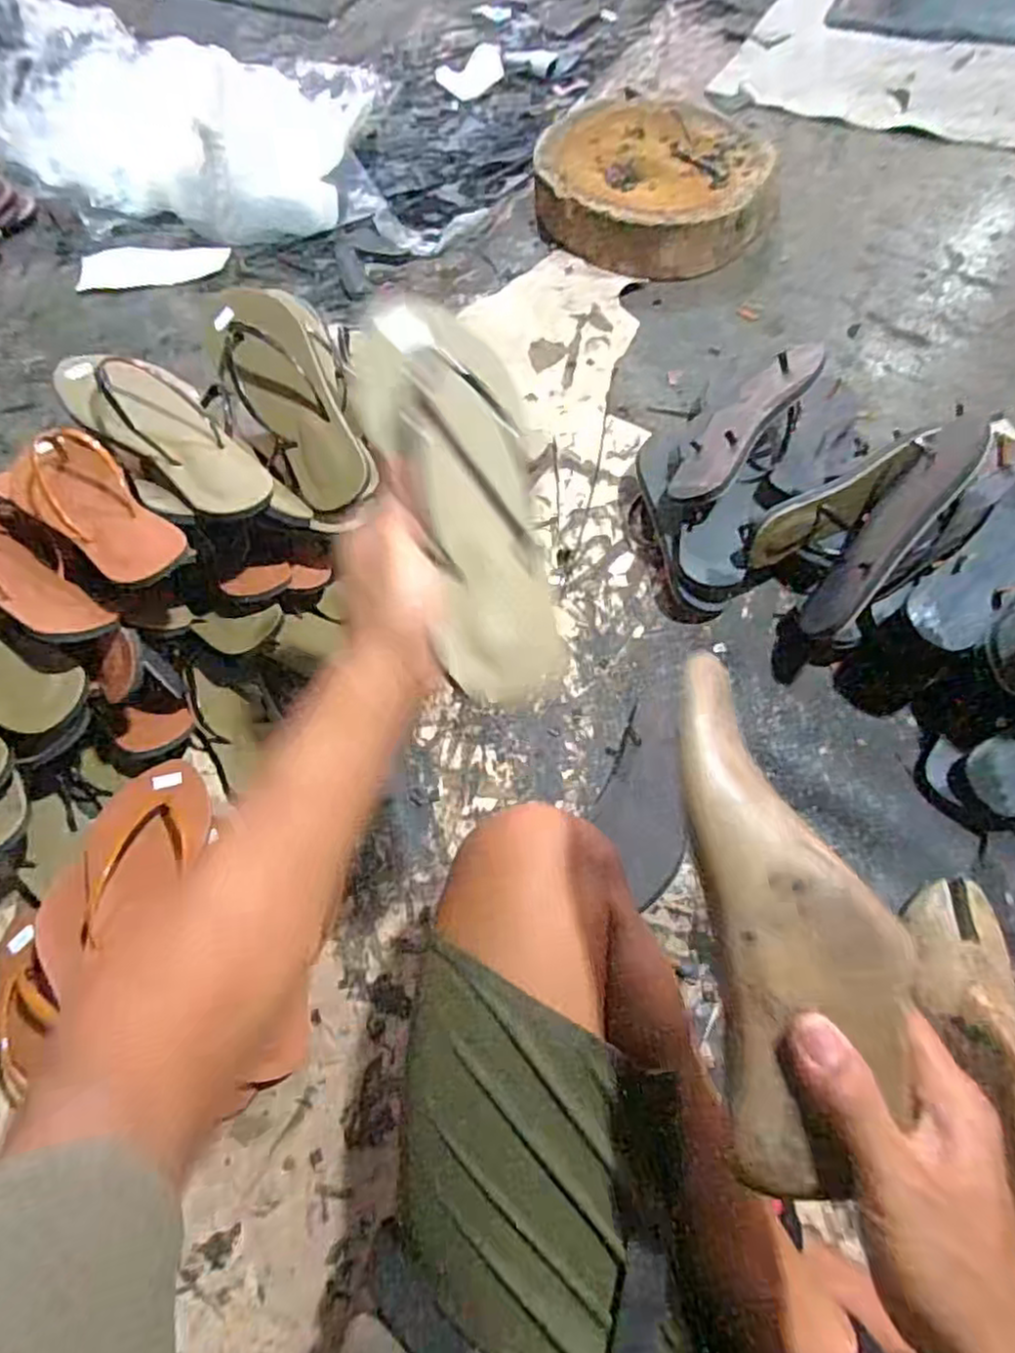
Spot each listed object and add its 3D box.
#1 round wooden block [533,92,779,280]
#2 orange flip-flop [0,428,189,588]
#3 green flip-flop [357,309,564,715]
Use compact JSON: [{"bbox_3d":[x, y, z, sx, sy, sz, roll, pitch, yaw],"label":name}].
[{"bbox_3d":[0.236,-0.786,1.113,0.346,0.100,0.346,-1,63,3],"label":"round wooden block"},{"bbox_3d":[-0.362,-0.151,0.609,0.238,0.034,0.083,34,69,18],"label":"orange flip-flop"},{"bbox_3d":[-0.022,-0.098,0.392,0.077,0.025,0.227,-16,89,-5],"label":"green flip-flop"}]

